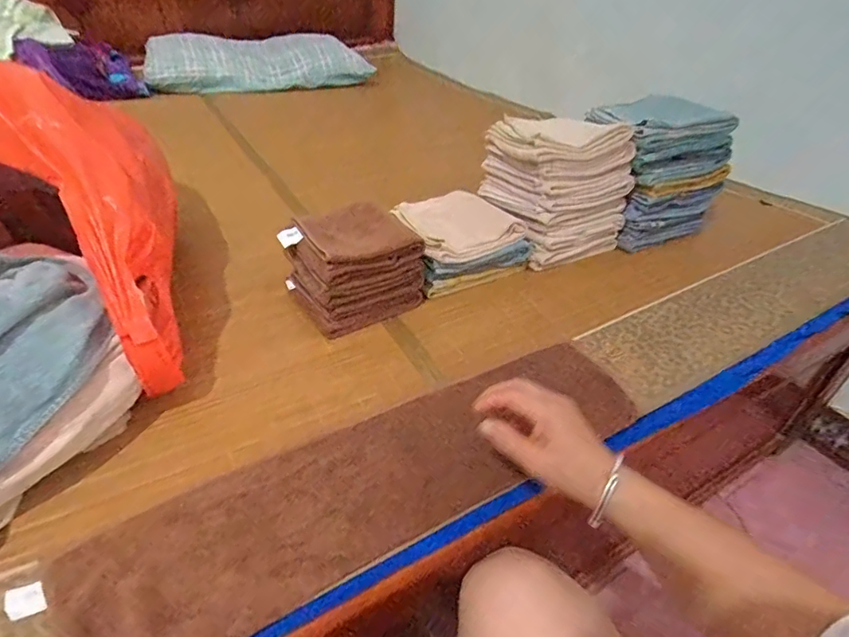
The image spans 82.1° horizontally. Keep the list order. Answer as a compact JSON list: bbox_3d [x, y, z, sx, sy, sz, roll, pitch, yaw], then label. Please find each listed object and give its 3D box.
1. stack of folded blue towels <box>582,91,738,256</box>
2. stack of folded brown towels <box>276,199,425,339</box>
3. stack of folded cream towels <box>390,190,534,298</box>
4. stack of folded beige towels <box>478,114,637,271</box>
[{"bbox_3d":[0.389,-0.261,0.844,0.181,0.198,0.199,-8,39,-12],"label":"stack of folded blue towels"},{"bbox_3d":[-0.097,-0.072,0.672,0.159,0.107,0.147,-24,45,-29],"label":"stack of folded brown towels"},{"bbox_3d":[0.047,-0.125,0.764,0.176,0.073,0.167,-18,42,-23],"label":"stack of folded cream towels"},{"bbox_3d":[0.209,-0.217,0.800,0.173,0.183,0.193,-15,41,-20],"label":"stack of folded beige towels"}]

